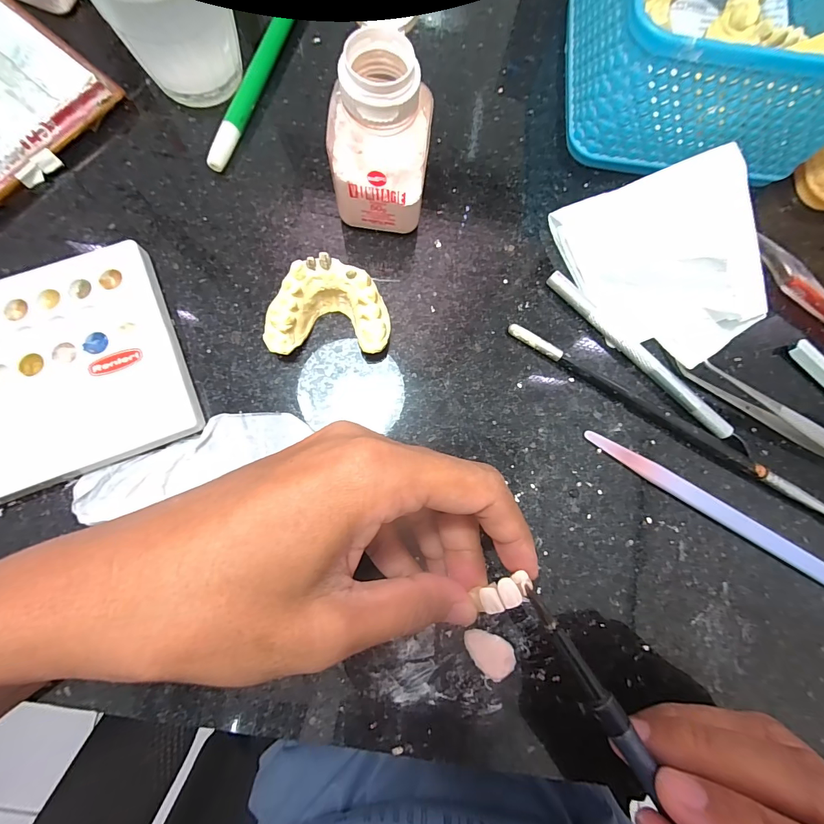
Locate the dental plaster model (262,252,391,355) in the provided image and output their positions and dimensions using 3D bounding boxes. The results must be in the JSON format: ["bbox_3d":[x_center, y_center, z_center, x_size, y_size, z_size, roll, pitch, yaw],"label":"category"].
[{"bbox_3d":[-0.038,-0.047,0.172,0.054,0.026,0.037,0,82,-5],"label":"dental plaster model"}]

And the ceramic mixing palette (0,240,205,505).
[{"bbox_3d":[-0.179,-0.009,0.163,0.151,0.013,0.092,-21,84,-7],"label":"ceramic mixing palette"}]

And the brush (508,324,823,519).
[{"bbox_3d":[0.130,0.007,0.183,0.187,0.008,0.007,31,80,0],"label":"brush"}]

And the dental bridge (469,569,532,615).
[{"bbox_3d":[0.034,0.067,0.138,0.019,0.007,0.010,-24,84,-8],"label":"dental bridge"}]

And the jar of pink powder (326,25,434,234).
[{"bbox_3d":[-0.013,-0.113,0.163,0.040,0.068,0.036,7,81,-4],"label":"jar of pink powder"}]

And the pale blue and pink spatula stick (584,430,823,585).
[{"bbox_3d":[0.145,0.047,0.180,0.138,0.004,0.010,30,93,2],"label":"pale blue and pink spatula stick"}]

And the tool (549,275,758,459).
[{"bbox_3d":[0.117,-0.024,0.187,0.128,0.008,0.008,44,81,3],"label":"tool"}]

